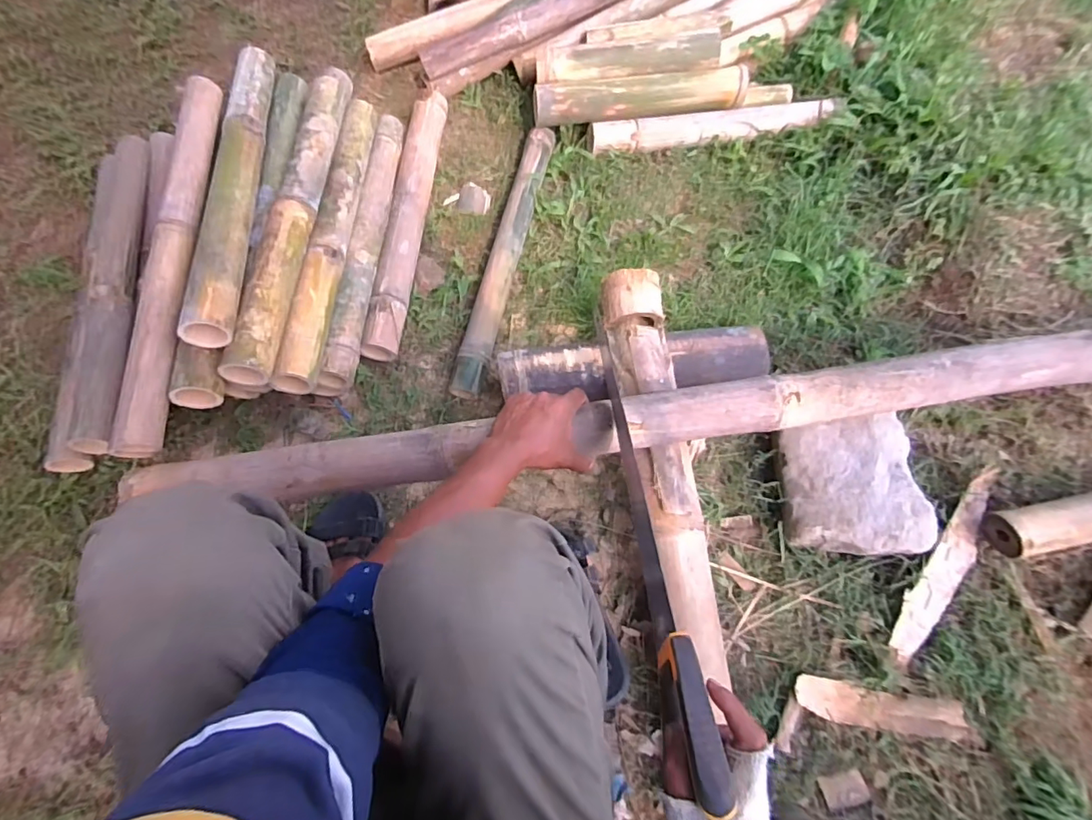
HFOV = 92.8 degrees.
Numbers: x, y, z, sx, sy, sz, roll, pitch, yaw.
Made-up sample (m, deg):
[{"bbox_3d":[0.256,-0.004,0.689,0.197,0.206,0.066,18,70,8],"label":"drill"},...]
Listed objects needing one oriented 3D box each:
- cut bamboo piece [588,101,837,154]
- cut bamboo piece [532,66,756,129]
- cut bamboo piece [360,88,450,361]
[{"bbox_3d":[0.344,-0.591,1.085,0.497,0.043,0.059,-6,66,-4],"label":"cut bamboo piece"},{"bbox_3d":[0.193,-0.633,1.053,0.436,0.067,0.060,-7,67,-2],"label":"cut bamboo piece"},{"bbox_3d":[-0.262,-0.378,0.996,0.066,0.049,0.606,4,66,1],"label":"cut bamboo piece"}]

